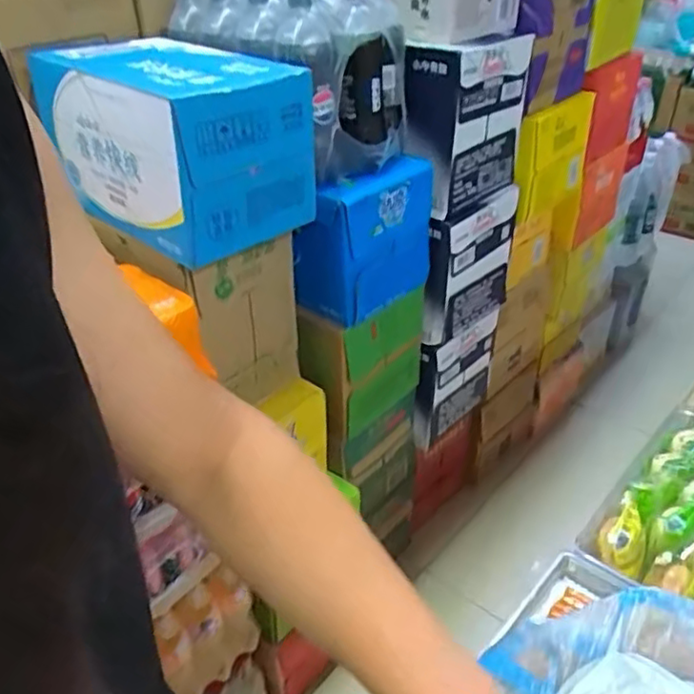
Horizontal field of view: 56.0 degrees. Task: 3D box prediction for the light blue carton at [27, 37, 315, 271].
[{"bbox_3d":[-0.222,-0.275,0.893,0.295,0.202,0.221,23,41,31],"label":"light blue carton"}]

